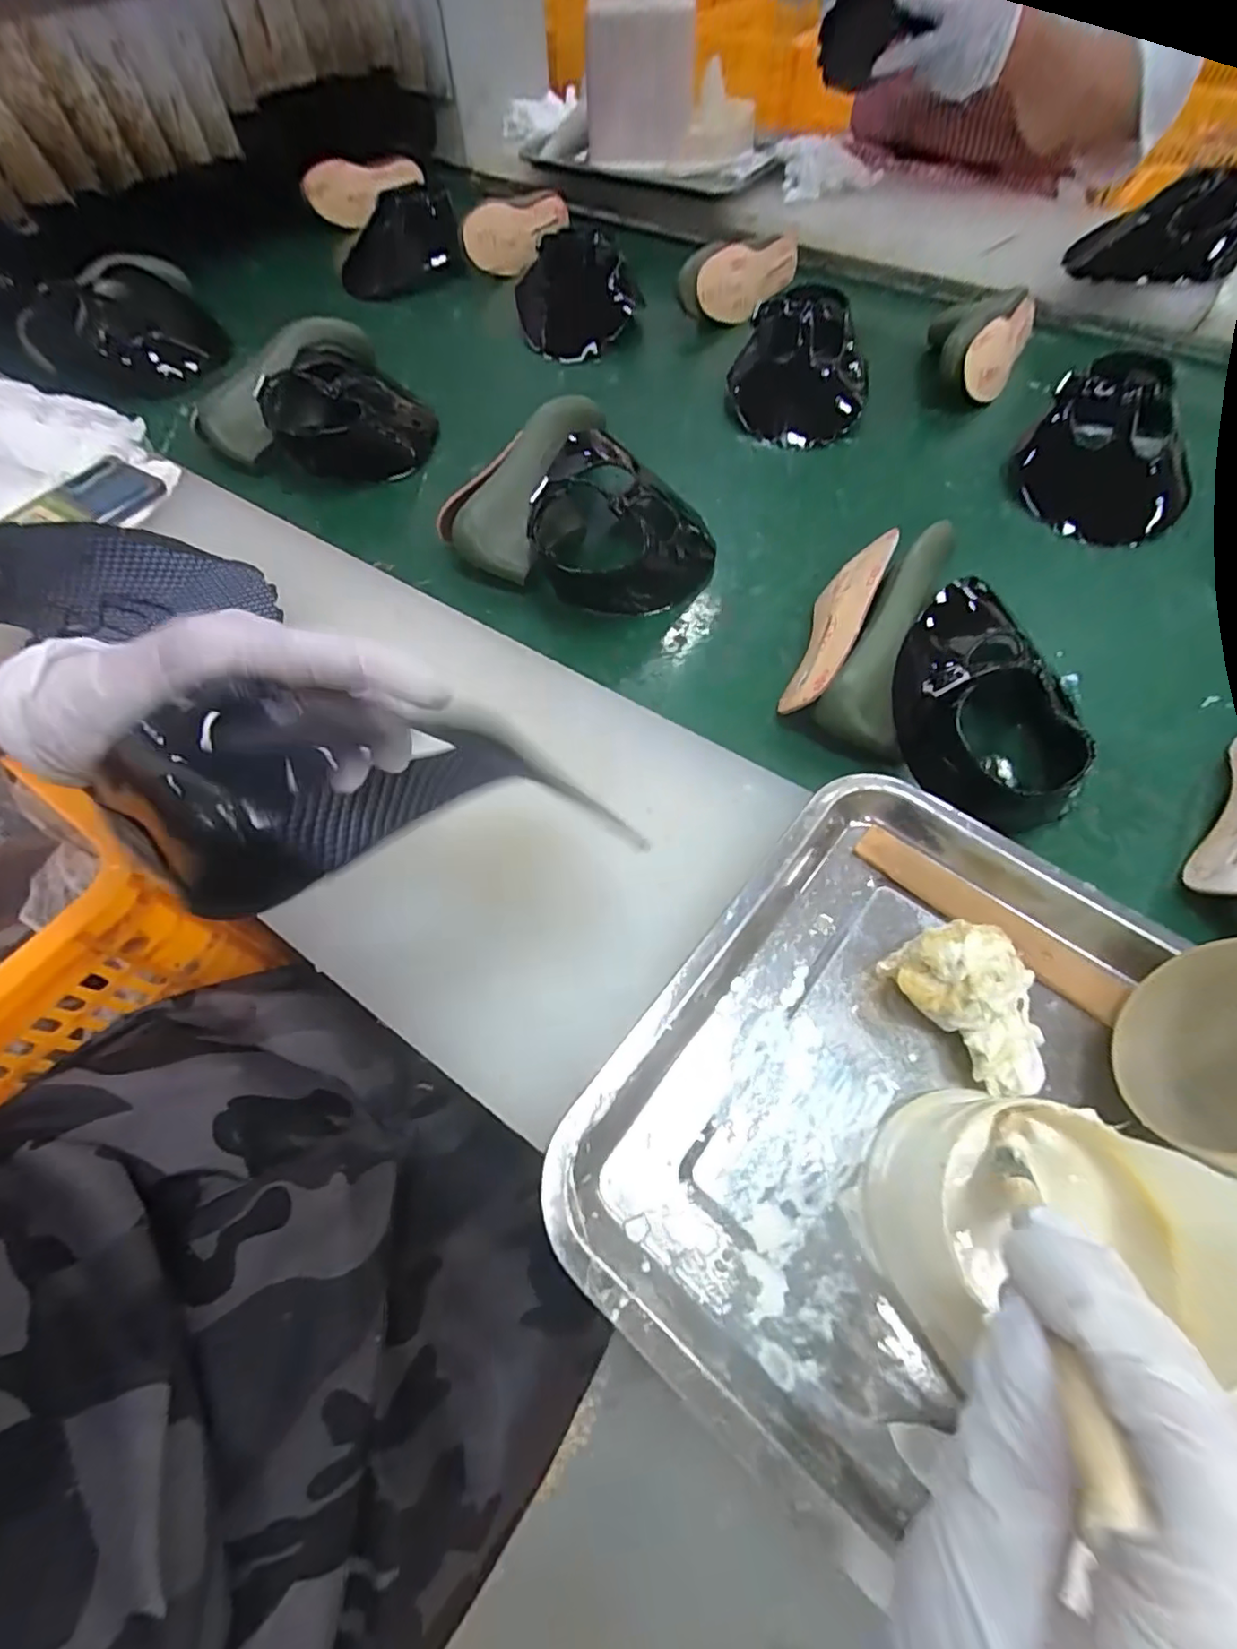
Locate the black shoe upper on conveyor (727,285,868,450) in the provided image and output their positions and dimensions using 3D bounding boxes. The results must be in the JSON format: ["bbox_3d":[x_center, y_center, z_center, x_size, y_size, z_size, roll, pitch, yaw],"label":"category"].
[{"bbox_3d":[0.189,-0.471,0.603,0.128,0.079,0.142,-4,61,-2],"label":"black shoe upper on conveyor"}]

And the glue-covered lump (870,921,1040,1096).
[{"bbox_3d":[0.169,0.083,0.273,0.057,0.036,0.074,-25,63,-12],"label":"glue-covered lump"}]

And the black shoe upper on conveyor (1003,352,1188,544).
[{"bbox_3d":[0.445,-0.336,0.522,0.142,0.060,0.166,33,66,17],"label":"black shoe upper on conveyor"}]

